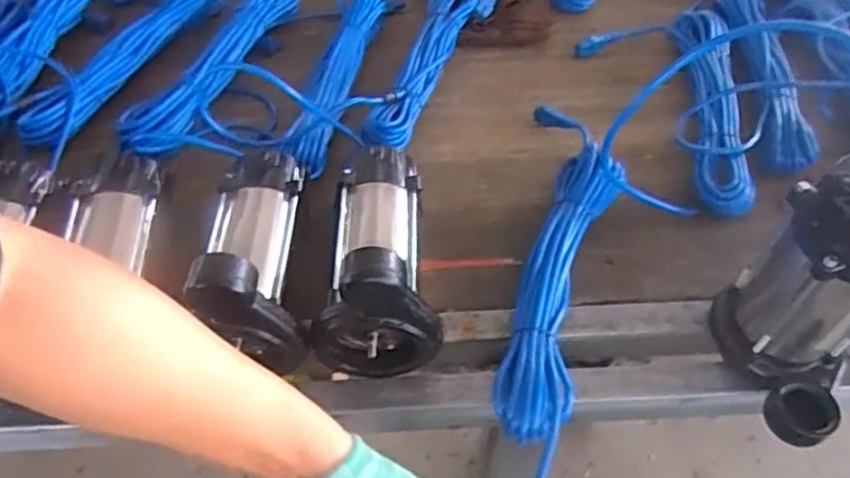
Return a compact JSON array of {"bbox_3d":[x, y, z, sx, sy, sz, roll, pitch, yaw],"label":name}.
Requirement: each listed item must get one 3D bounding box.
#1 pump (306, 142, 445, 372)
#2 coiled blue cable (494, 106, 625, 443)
[{"bbox_3d":[-0.056,-0.002,0.664,0.117,0.157,0.226,-5,53,-4],"label":"pump"},{"bbox_3d":[0.145,0.008,0.717,0.102,0.056,0.439,12,54,9],"label":"coiled blue cable"}]

